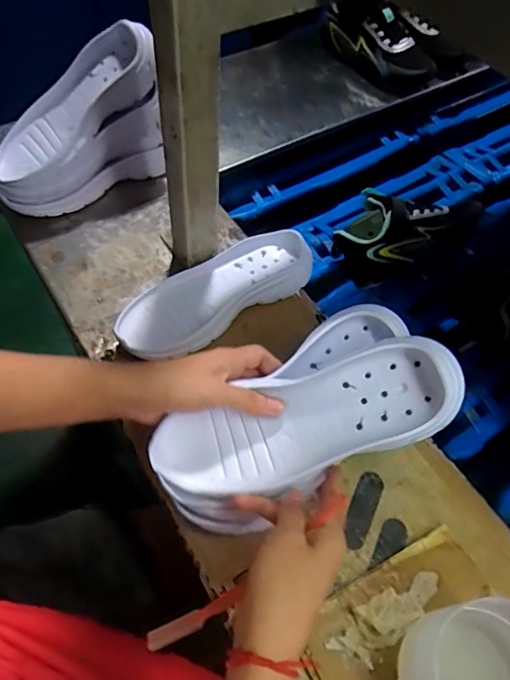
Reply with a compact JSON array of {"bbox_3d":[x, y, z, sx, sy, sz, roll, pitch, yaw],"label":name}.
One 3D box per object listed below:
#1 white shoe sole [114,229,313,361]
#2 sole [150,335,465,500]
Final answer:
[{"bbox_3d":[-0.045,-0.049,0.557,0.228,0.044,0.094,-29,65,-21],"label":"white shoe sole"},{"bbox_3d":[0.038,0.065,0.389,0.231,0.045,0.079,-21,76,9],"label":"sole"}]

